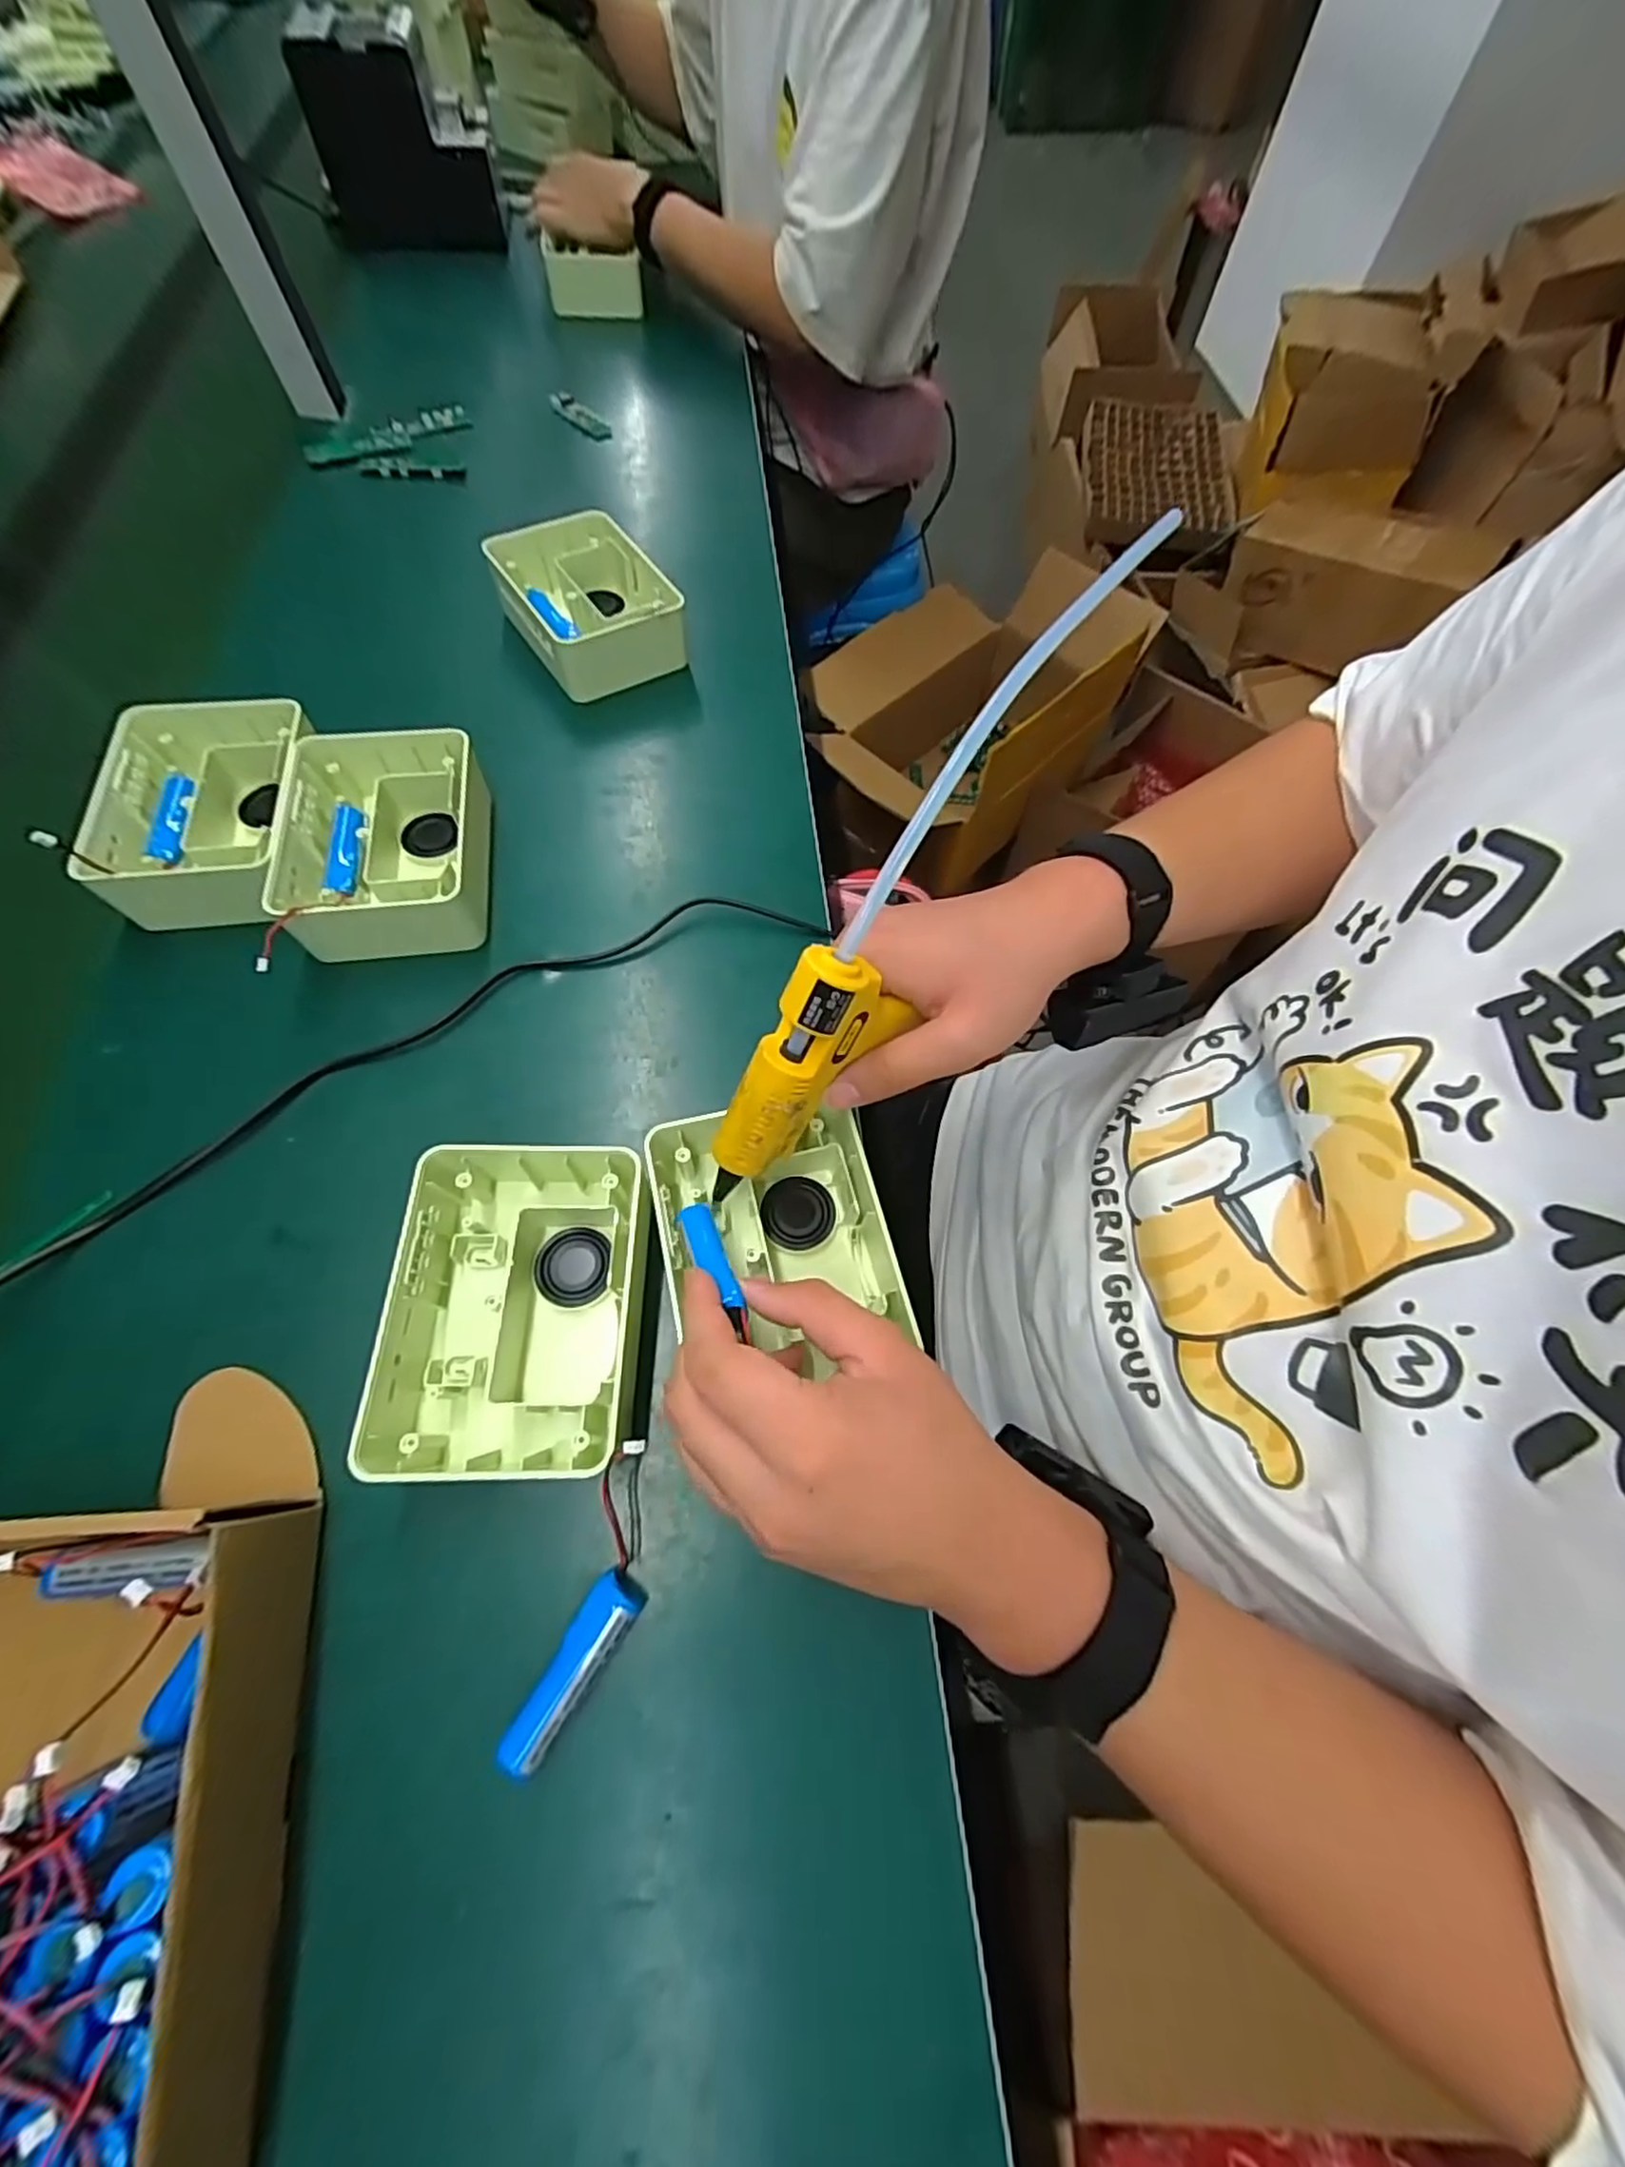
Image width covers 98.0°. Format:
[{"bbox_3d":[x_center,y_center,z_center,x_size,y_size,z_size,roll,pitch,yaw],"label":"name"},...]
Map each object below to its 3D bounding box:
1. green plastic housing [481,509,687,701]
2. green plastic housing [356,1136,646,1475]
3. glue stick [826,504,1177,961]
[{"bbox_3d":[-0.175,-0.372,0.554,0.109,0.058,0.141,-30,70,-14],"label":"green plastic housing"},{"bbox_3d":[-0.136,0.100,0.332,0.105,0.046,0.146,1,65,-1],"label":"green plastic housing"},{"bbox_3d":[0.084,-0.157,0.287,0.008,0.032,0.254,34,82,14],"label":"glue stick"}]

